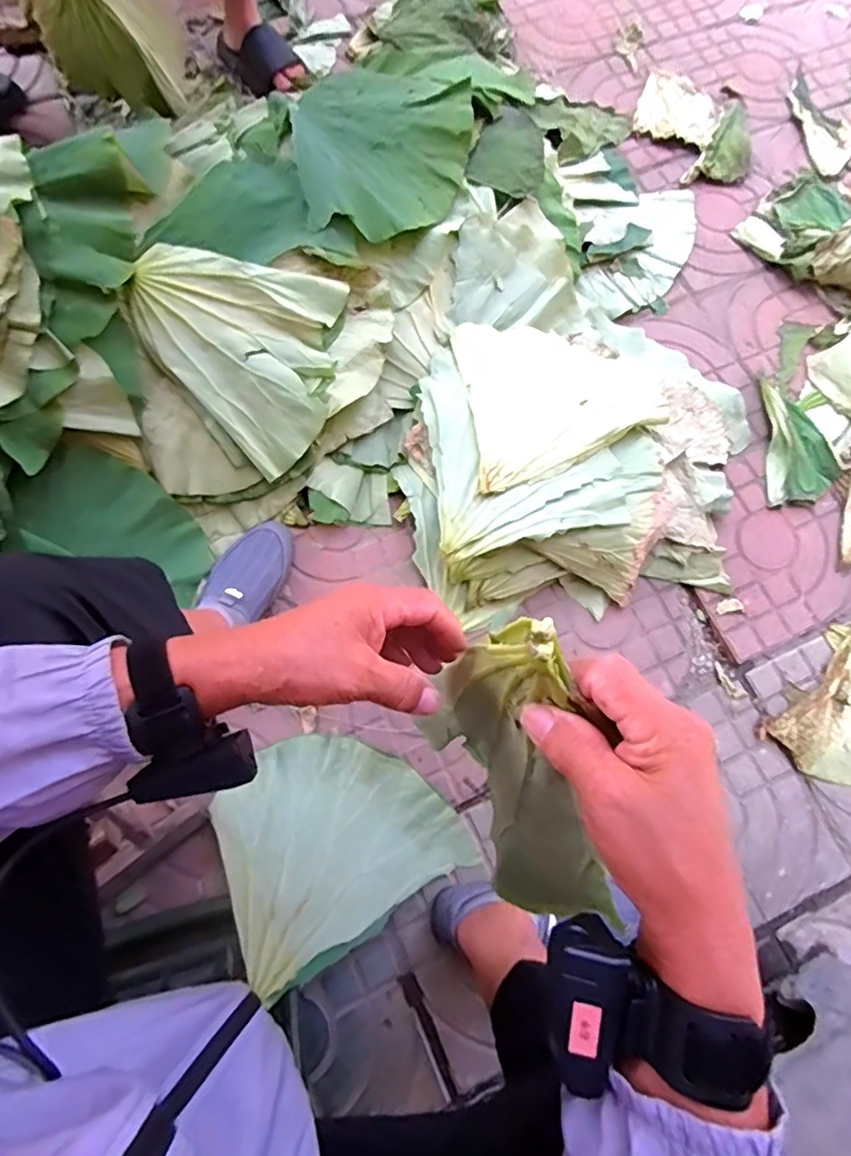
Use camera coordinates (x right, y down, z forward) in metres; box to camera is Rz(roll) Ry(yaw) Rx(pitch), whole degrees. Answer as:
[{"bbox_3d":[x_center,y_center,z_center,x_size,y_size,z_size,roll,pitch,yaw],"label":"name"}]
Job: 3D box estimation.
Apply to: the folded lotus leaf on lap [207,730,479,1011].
[{"bbox_3d":[-0.110,0.316,0.772,0.298,0.105,0.262,-23,70,-23],"label":"folded lotus leaf on lap"}]

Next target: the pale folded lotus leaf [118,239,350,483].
[{"bbox_3d":[-0.286,-0.321,0.889,0.289,0.035,0.295,6,90,-8],"label":"pale folded lotus leaf"}]

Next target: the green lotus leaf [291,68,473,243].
[{"bbox_3d":[-0.066,-0.713,0.999,0.296,0.066,0.336,-8,75,-5],"label":"green lotus leaf"}]

